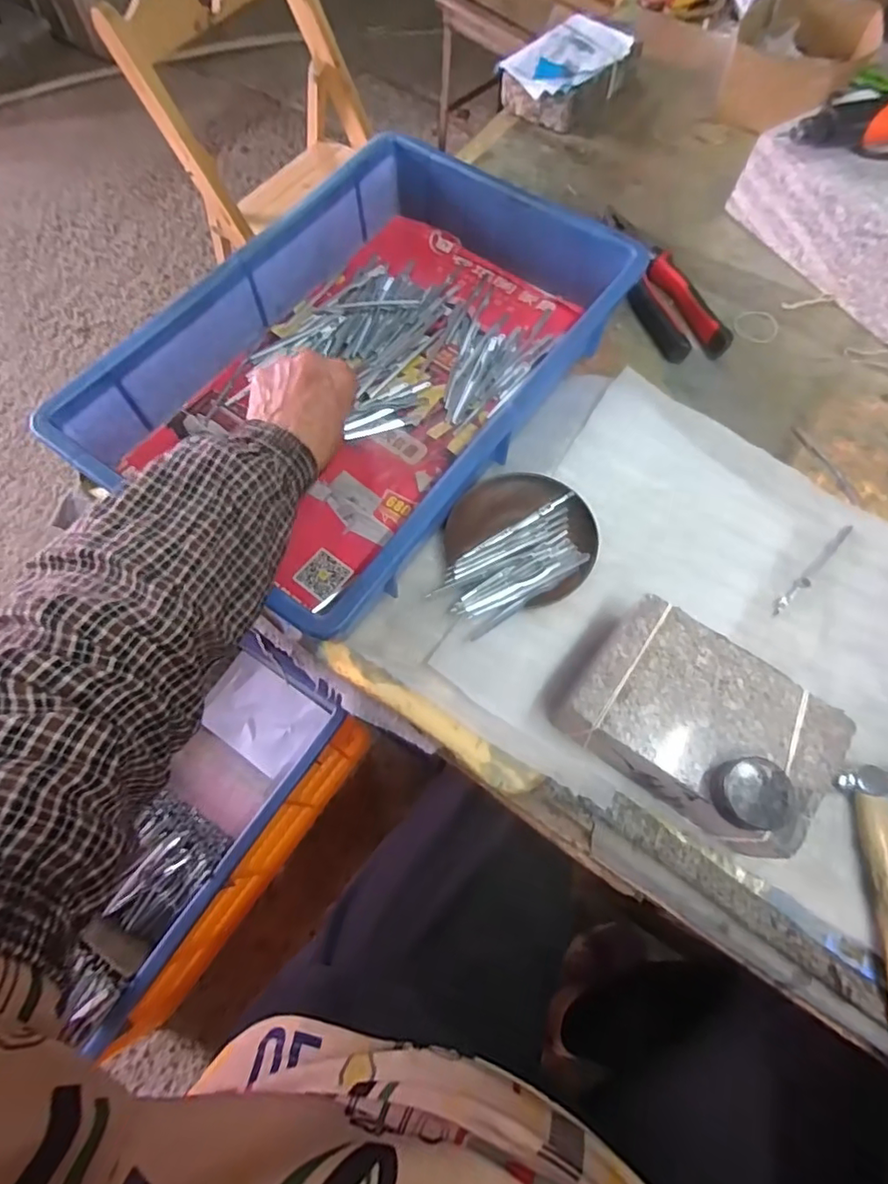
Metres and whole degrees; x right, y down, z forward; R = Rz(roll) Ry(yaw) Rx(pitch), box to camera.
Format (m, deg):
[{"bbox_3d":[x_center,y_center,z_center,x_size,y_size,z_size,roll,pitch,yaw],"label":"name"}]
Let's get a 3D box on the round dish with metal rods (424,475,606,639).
[{"bbox_3d":[0.054,-0.038,0.446,0.129,0.016,0.109,-24,70,-10],"label":"round dish with metal rods"}]

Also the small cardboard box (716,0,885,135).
[{"bbox_3d":[0.403,-0.606,0.658,0.148,0.064,0.156,20,69,8],"label":"small cardboard box"}]

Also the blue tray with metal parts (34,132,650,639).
[{"bbox_3d":[-0.062,-0.190,0.483,0.278,0.087,0.416,34,72,13],"label":"blue tray with metal parts"}]

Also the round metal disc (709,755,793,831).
[{"bbox_3d":[0.172,0.114,0.325,0.036,0.023,0.038,0,68,0],"label":"round metal disc"}]

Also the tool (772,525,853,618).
[{"bbox_3d":[0.290,-0.017,0.452,0.109,0.006,0.010,-41,74,-14],"label":"tool"}]

